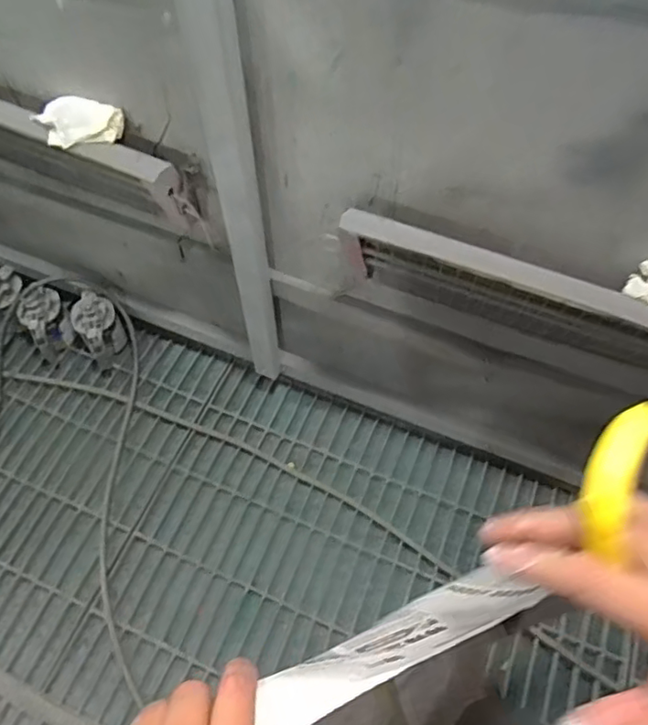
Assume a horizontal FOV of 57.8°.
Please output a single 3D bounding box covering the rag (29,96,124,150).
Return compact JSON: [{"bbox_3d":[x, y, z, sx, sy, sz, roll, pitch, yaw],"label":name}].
[{"bbox_3d":[-0.401,-0.390,0.968,0.133,0.061,0.063,-16,58,-8],"label":"rag"}]

